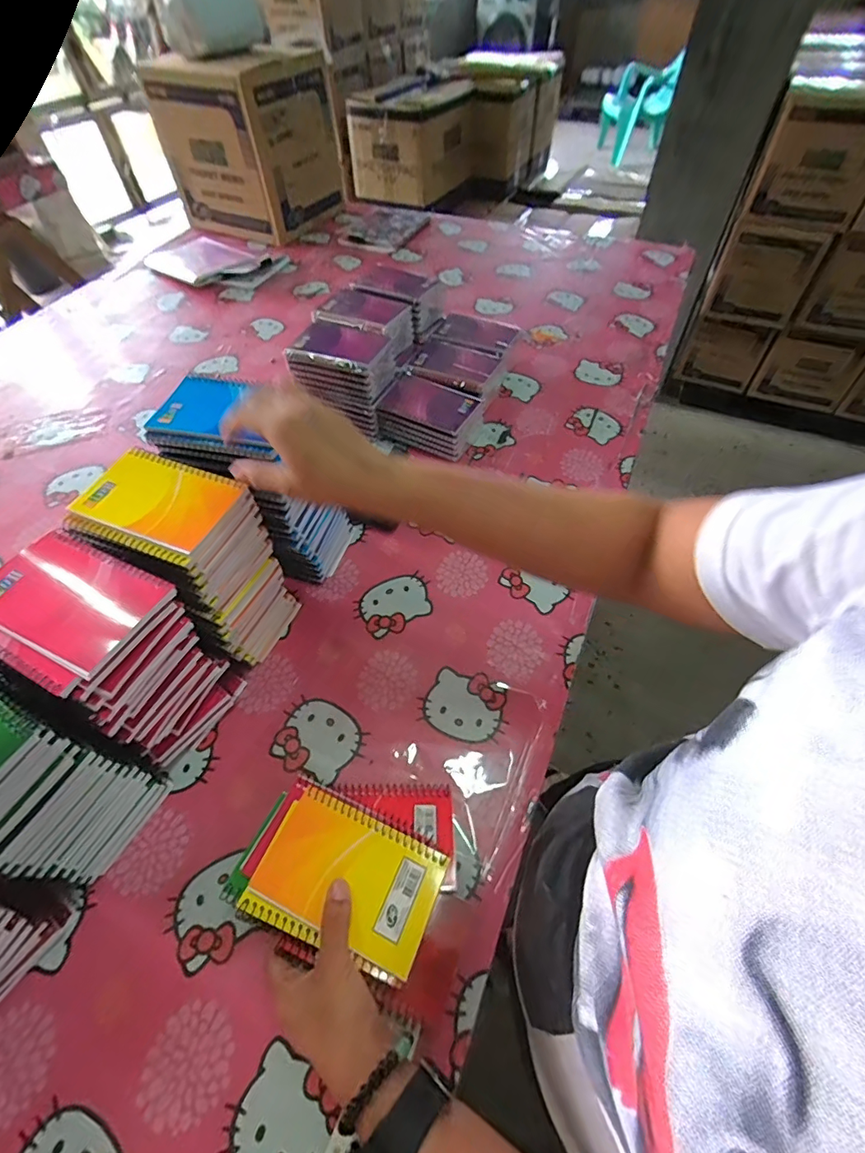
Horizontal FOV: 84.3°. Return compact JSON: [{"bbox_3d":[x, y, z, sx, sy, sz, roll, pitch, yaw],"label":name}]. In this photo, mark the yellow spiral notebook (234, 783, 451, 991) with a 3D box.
[{"bbox_3d":[-0.065,0.230,0.367,0.133,0.011,0.092,18,57,14],"label":"yellow spiral notebook"}]

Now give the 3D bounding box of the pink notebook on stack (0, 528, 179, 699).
[{"bbox_3d":[-0.278,0.020,0.356,0.134,0.012,0.100,22,58,16],"label":"pink notebook on stack"}]

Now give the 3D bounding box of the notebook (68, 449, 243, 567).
[{"bbox_3d":[-0.239,-0.067,0.415,0.123,0.014,0.099,16,56,12],"label":"notebook"}]

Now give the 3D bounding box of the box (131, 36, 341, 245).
[{"bbox_3d":[-0.430,-1.032,1.148,0.302,0.301,0.282,25,59,18],"label":"box"}]

